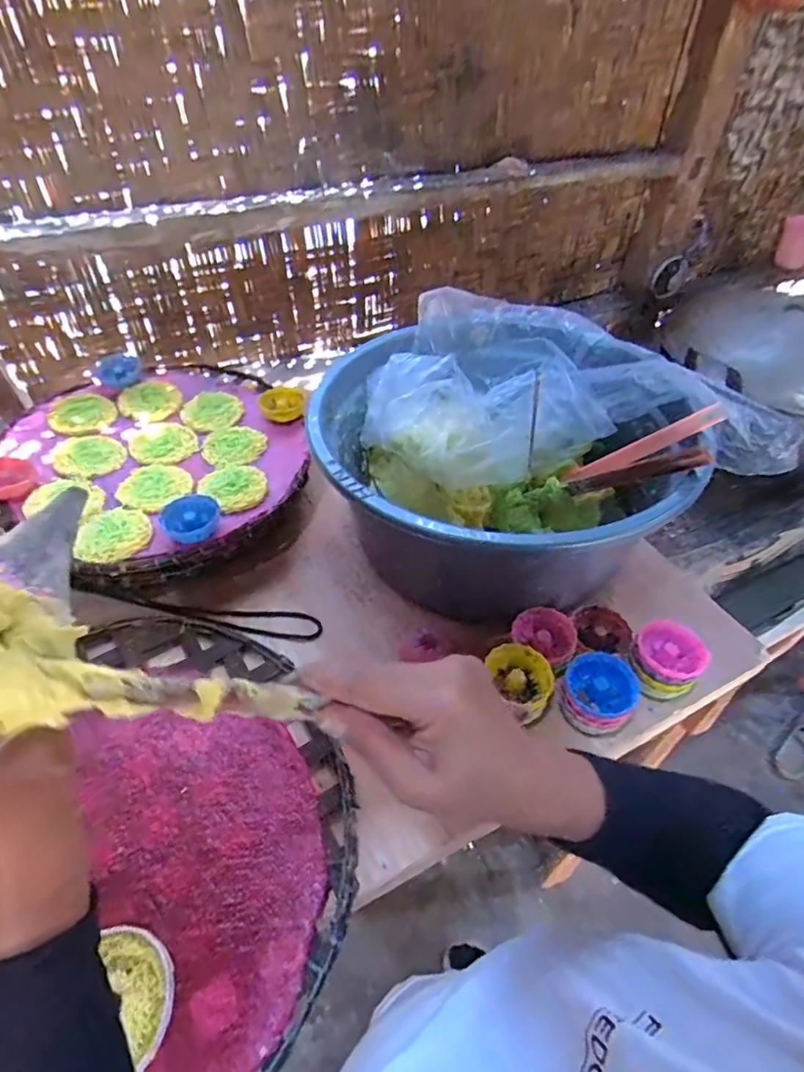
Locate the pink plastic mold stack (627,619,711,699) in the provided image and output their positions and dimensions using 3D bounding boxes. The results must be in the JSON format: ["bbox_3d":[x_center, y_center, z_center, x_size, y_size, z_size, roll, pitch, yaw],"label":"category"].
[{"bbox_3d":[0.256,0.121,0.536,0.070,0.051,0.065,-34,55,-29],"label":"pink plastic mold stack"}]

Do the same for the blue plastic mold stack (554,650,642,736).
[{"bbox_3d":[0.184,0.147,0.514,0.070,0.049,0.064,-32,54,-28],"label":"blue plastic mold stack"}]

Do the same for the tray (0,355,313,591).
[{"bbox_3d":[-0.302,-0.096,0.698,0.368,0.080,0.355,1,46,-1],"label":"tray"}]

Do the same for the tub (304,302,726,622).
[{"bbox_3d":[0.102,-0.095,0.646,0.398,0.178,0.360,-18,49,-18],"label":"tub"}]

